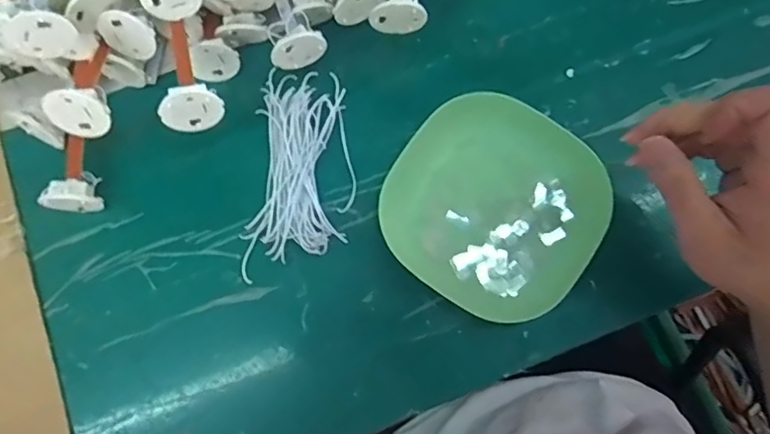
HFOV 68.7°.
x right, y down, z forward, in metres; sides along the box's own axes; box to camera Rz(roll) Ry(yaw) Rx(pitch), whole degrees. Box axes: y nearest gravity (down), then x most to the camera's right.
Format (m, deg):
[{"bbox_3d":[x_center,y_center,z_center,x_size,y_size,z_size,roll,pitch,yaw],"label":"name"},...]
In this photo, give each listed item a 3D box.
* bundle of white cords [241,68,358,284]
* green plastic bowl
[{"bbox_3d":[-0.058,-0.035,0.404,0.071,0.018,0.141,5,77,1],"label":"bundle of white cords"},{"bbox_3d":[0.076,-0.007,0.389,0.142,0.030,0.133,31,79,7],"label":"green plastic bowl"}]

